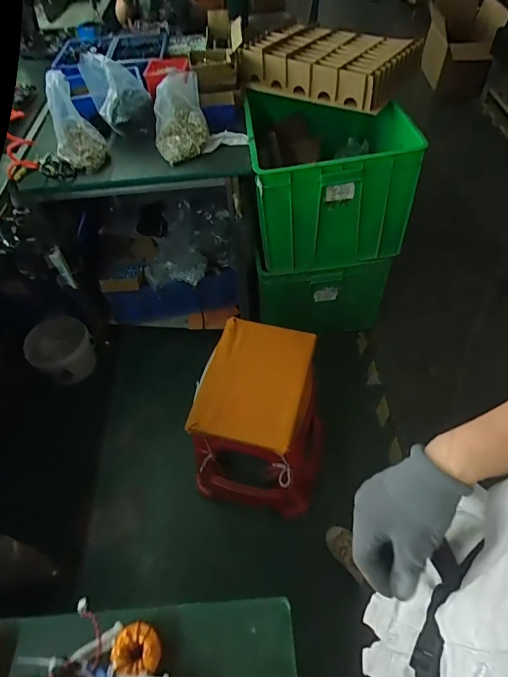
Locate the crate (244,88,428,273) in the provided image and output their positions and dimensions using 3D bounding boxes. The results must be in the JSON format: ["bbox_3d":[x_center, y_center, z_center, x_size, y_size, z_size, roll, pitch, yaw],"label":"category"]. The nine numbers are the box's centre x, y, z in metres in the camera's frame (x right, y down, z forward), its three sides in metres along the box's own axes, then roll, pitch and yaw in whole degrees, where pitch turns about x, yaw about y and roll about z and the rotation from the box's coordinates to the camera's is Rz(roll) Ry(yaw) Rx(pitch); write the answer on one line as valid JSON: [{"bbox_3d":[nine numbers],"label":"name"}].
[{"bbox_3d":[0.243,-0.546,1.393,0.510,0.405,0.523,-5,52,-1],"label":"crate"}]

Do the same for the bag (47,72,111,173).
[{"bbox_3d":[-0.476,-0.574,1.071,0.124,0.228,0.113,-21,54,-13],"label":"bag"}]

